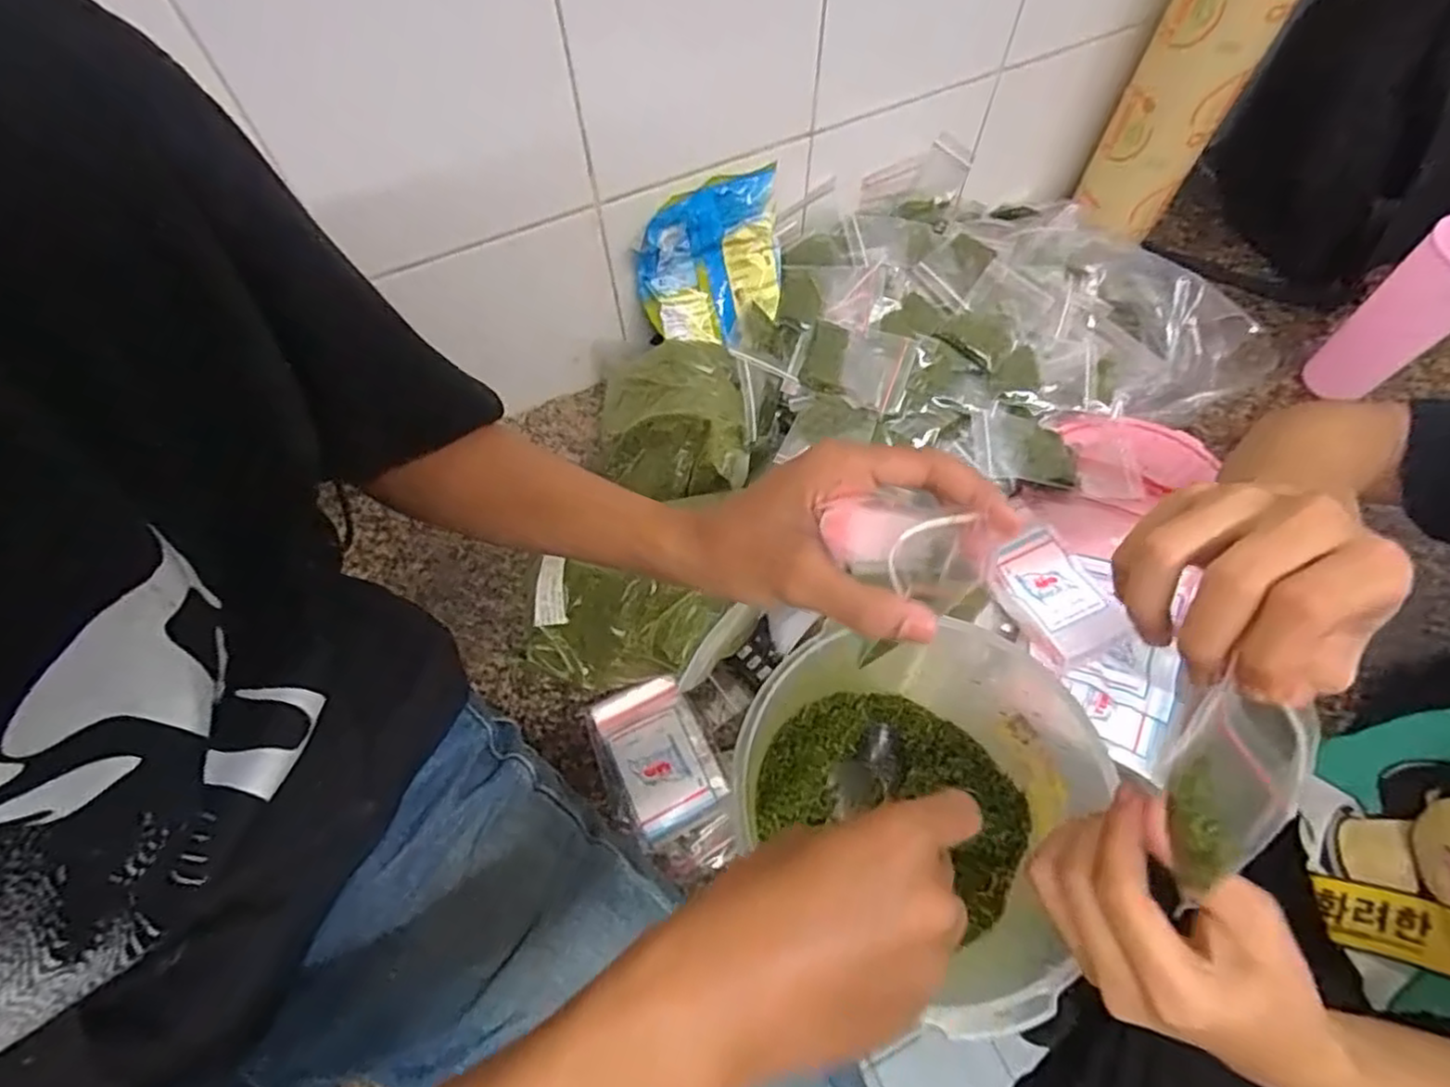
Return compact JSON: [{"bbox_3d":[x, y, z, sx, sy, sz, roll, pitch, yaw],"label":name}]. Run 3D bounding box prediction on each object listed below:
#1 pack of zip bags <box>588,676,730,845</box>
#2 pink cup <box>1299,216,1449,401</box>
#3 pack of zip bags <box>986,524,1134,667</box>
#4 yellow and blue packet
[{"bbox_3d":[-0.056,0.170,0.552,0.085,0.019,0.114,-24,66,-9],"label":"pack of zip bags"},{"bbox_3d":[0.607,-0.203,0.616,0.060,0.158,0.069,-33,68,-13],"label":"pink cup"},{"bbox_3d":[0.277,0.042,0.586,0.085,0.019,0.112,-28,67,-11],"label":"pack of zip bags"},{"bbox_3d":[-0.014,-0.254,0.633,0.130,0.137,0.034,-11,30,-4],"label":"yellow and blue packet"}]

